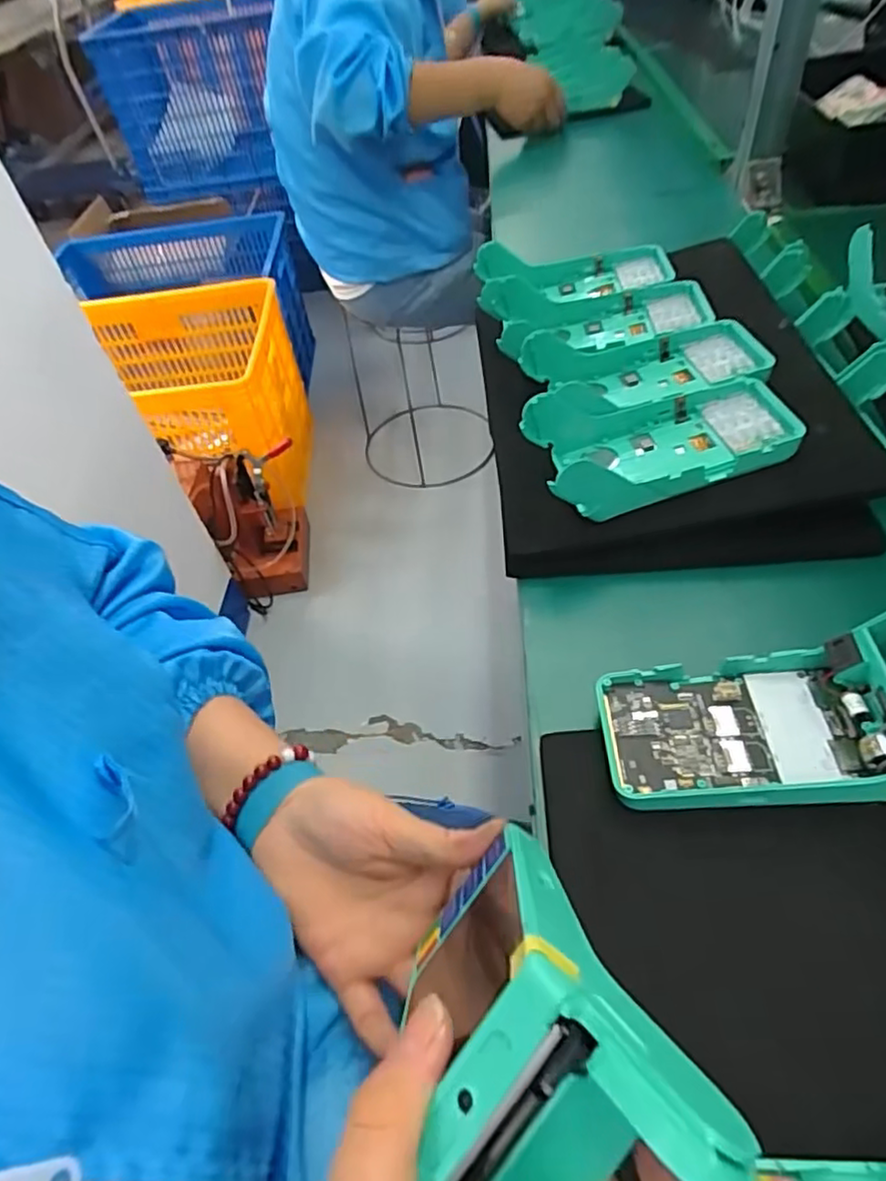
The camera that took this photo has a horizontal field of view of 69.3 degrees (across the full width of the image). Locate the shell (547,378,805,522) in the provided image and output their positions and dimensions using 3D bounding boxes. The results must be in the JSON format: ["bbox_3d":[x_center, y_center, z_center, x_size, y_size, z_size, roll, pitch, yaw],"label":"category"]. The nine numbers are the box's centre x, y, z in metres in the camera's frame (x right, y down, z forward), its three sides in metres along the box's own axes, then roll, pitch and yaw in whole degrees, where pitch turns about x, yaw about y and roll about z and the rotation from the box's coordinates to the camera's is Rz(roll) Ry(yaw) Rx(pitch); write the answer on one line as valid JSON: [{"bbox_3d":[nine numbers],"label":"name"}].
[{"bbox_3d":[0.150,-0.100,0.439,0.175,0.047,0.078,-13,52,-4],"label":"shell"}]

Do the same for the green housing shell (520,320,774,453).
[{"bbox_3d":[0.144,-0.159,0.484,0.195,0.050,0.094,-12,52,-3],"label":"green housing shell"}]

